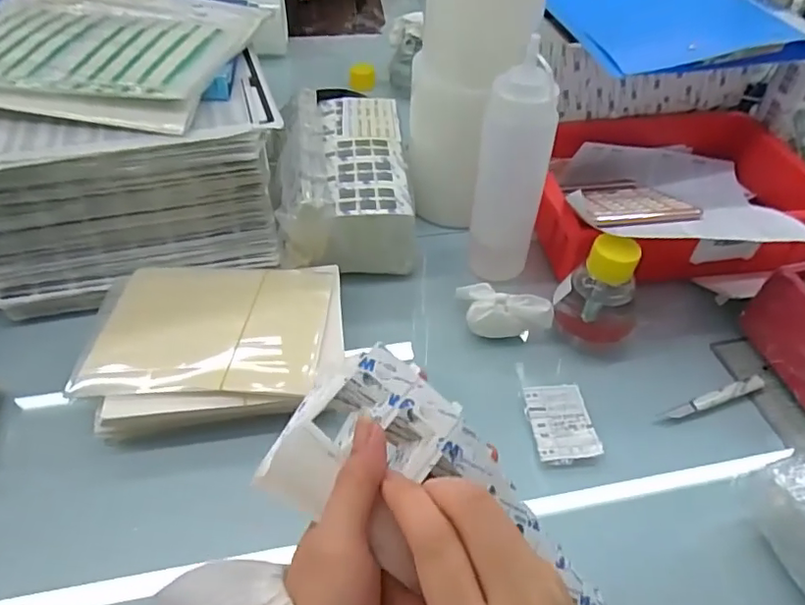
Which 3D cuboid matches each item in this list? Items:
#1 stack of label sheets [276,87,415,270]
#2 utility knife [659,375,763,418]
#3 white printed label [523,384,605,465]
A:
[{"bbox_3d":[-0.060,-0.143,0.621,0.135,0.085,0.247,-2,46,-4],"label":"stack of label sheets"},{"bbox_3d":[0.272,0.082,0.489,0.103,0.011,0.014,-14,48,-15],"label":"utility knife"},{"bbox_3d":[0.133,0.100,0.473,0.050,0.005,0.072,-3,46,-4],"label":"white printed label"}]

